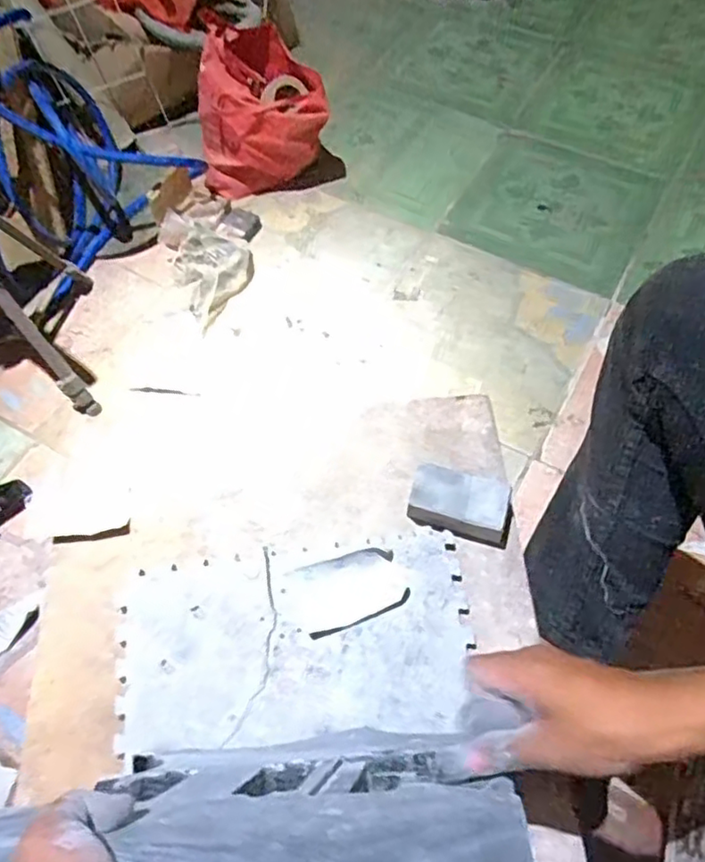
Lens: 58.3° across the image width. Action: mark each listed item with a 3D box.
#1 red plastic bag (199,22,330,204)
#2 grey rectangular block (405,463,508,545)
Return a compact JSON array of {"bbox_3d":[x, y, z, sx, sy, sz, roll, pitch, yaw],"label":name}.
[{"bbox_3d":[-0.191,-0.643,1.323,0.265,0.302,0.173,-4,61,0],"label":"red plastic bag"},{"bbox_3d":[0.103,0.067,0.596,0.094,0.038,0.054,15,63,10],"label":"grey rectangular block"}]

